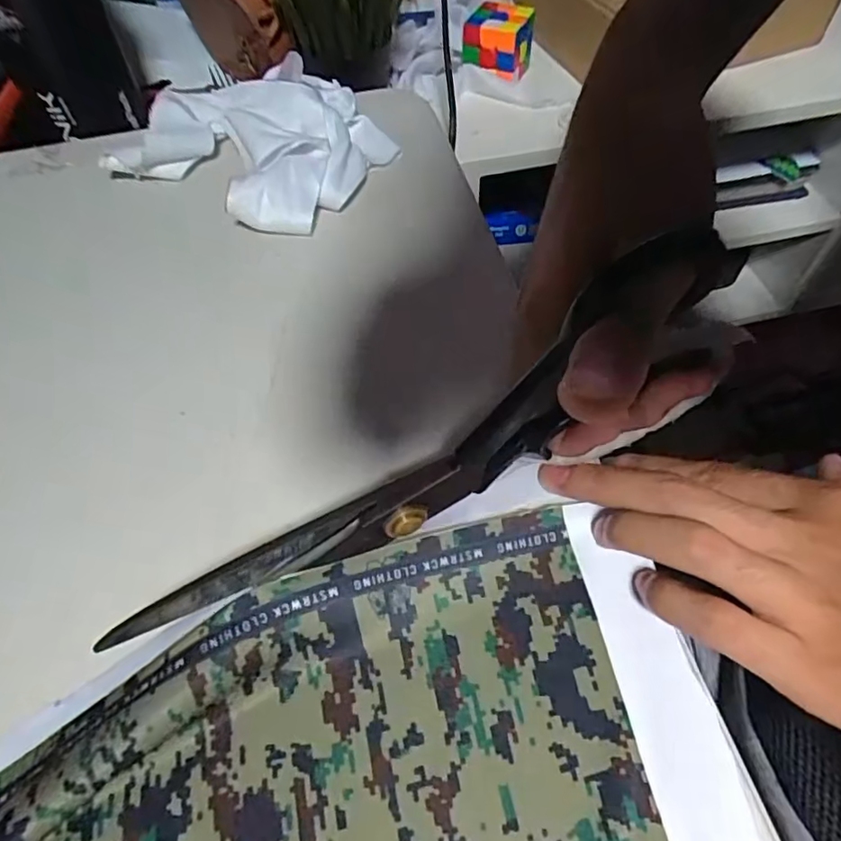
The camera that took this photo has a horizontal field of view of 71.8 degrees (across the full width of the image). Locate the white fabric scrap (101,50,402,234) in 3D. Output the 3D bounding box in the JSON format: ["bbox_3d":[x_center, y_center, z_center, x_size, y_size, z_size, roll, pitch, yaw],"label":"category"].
[{"bbox_3d":[-0.099,-0.169,0.354,0.144,0.031,0.119,29,63,20],"label":"white fabric scrap"}]

